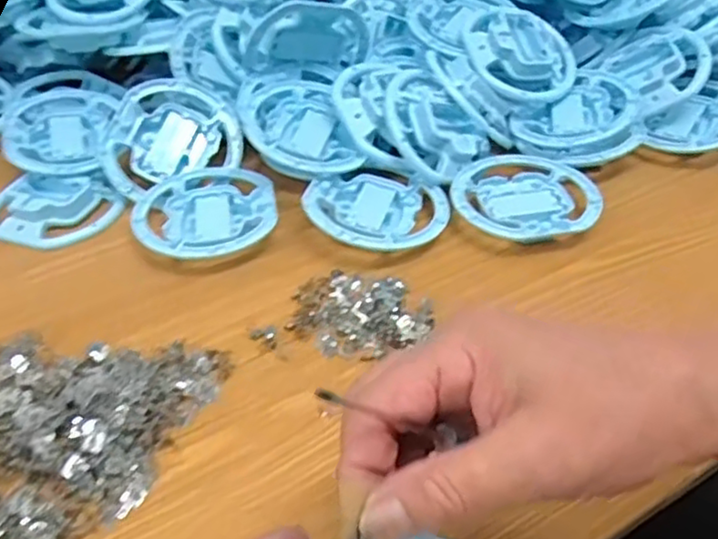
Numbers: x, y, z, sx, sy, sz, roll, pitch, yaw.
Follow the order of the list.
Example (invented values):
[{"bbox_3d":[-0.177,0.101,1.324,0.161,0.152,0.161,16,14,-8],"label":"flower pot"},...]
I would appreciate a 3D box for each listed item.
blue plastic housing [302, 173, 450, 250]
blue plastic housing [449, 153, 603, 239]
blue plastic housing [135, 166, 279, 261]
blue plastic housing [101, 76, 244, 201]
[{"bbox_3d":[0.012,-0.040,0.475,0.098,0.020,0.085,16,39,6],"label":"blue plastic housing"},{"bbox_3d":[0.121,-0.052,0.491,0.105,0.022,0.091,-10,43,-9],"label":"blue plastic housing"},{"bbox_3d":[-0.109,-0.039,0.480,0.098,0.021,0.095,-9,43,-8],"label":"blue plastic housing"},{"bbox_3d":[-0.152,-0.106,0.527,0.102,0.086,0.026,-20,-3,-18],"label":"blue plastic housing"}]

